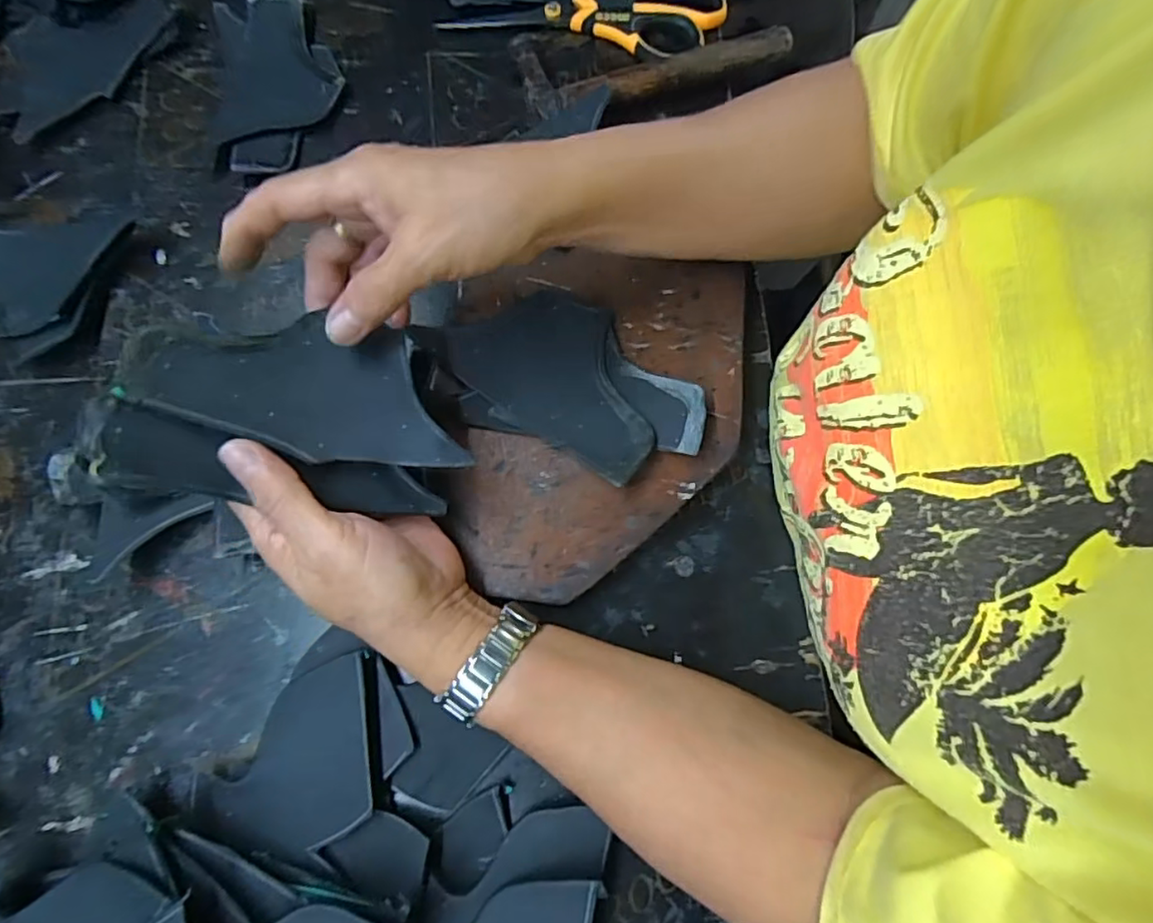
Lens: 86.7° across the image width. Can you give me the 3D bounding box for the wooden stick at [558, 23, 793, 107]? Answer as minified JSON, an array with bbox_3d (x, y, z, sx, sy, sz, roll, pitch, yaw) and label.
[{"bbox_3d":[0.068,-0.265,0.409,0.164,0.010,0.018,-17,77,-6],"label":"wooden stick"}]

